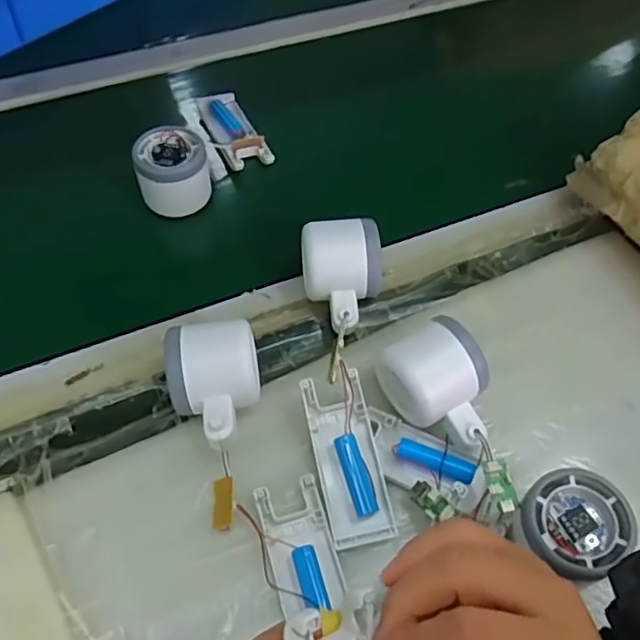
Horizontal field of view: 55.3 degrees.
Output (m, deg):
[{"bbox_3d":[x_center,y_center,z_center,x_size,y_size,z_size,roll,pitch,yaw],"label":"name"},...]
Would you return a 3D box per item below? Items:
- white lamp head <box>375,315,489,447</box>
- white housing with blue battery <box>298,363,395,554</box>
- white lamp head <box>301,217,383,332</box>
[{"bbox_3d":[0.078,0.043,0.392,0.055,0.054,0.078,-27,59,-20],"label":"white lamp head"},{"bbox_3d":[0.018,0.086,0.382,0.038,0.013,0.103,-11,72,-10],"label":"white housing with blue battery"},{"bbox_3d":[0.016,-0.029,0.444,0.054,0.055,0.070,-3,54,-4],"label":"white lamp head"}]

